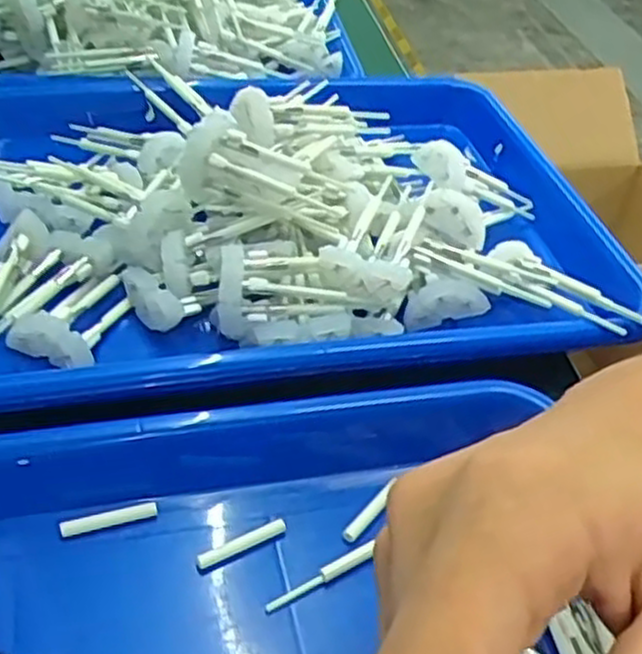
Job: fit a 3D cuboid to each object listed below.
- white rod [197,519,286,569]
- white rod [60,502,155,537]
[{"bbox_3d":[-0.028,0.076,0.282,0.034,0.004,0.005,-18,47,-25],"label":"white rod"},{"bbox_3d":[-0.076,0.068,0.283,0.033,0.004,0.005,-10,44,-18],"label":"white rod"}]

